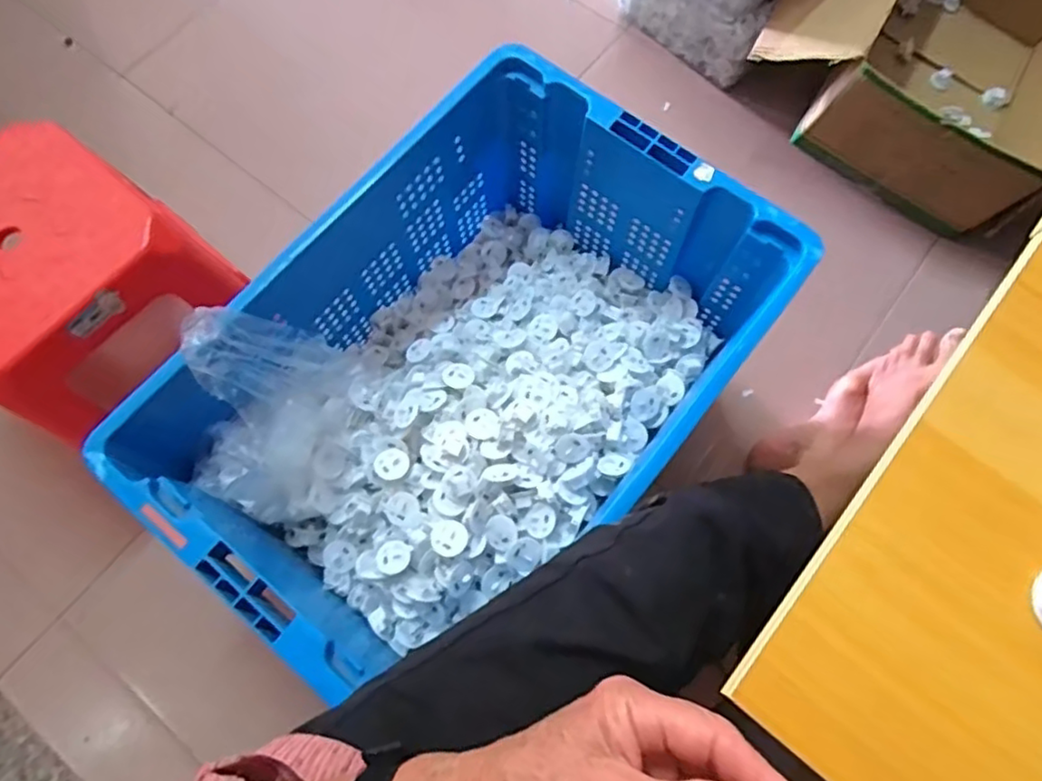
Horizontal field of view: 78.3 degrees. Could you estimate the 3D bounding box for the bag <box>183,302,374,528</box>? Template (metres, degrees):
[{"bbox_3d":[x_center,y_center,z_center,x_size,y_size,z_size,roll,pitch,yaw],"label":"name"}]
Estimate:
[{"bbox_3d":[-0.236,0.022,0.608,0.140,0.186,0.191,25,74,8],"label":"bag"}]

